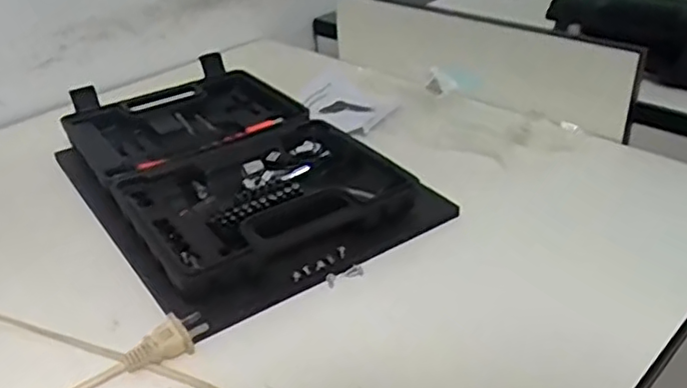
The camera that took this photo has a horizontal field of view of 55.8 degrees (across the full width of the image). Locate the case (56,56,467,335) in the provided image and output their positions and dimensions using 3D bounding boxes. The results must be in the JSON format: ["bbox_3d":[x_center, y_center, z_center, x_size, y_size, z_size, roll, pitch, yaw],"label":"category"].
[{"bbox_3d":[-0.113,-0.029,0.612,0.245,0.044,0.370,-25,38,-31],"label":"case"}]

